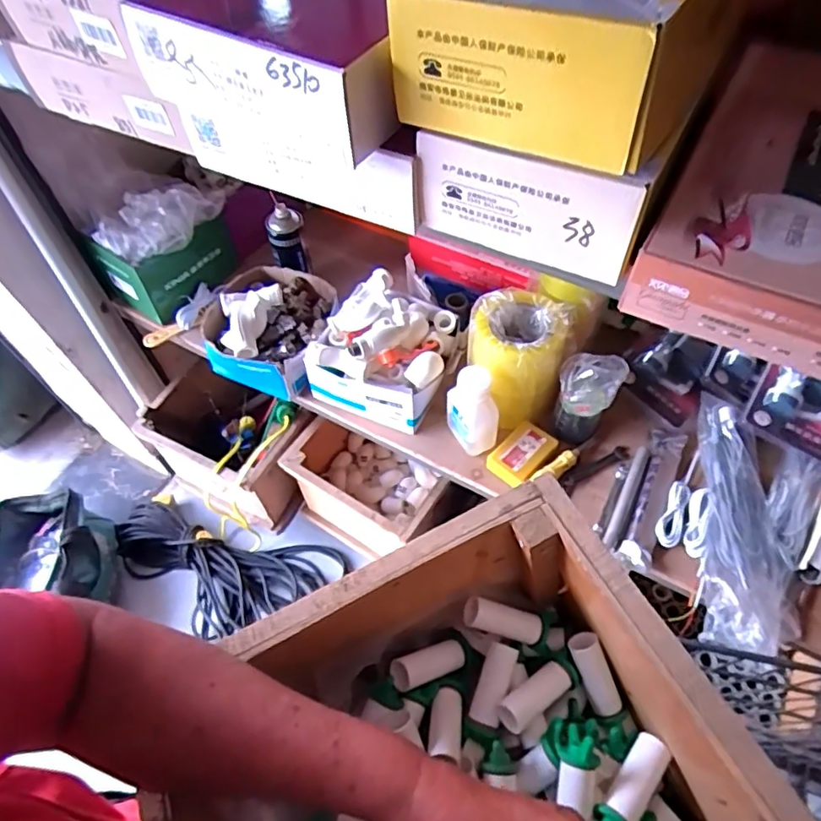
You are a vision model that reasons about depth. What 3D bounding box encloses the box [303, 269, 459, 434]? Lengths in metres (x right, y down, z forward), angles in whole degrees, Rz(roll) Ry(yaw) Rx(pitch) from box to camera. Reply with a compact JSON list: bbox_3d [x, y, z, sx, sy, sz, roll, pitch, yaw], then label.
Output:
[{"bbox_3d":[-0.030,-0.103,0.926,0.206,0.126,0.206,20,60,17],"label":"box"}]

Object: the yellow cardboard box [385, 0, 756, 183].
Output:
[{"bbox_3d":[0.118,-0.275,0.408,0.177,0.086,0.218,24,61,20],"label":"yellow cardboard box"}]

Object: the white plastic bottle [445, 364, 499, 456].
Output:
[{"bbox_3d":[0.090,0.002,0.854,0.048,0.148,0.074,-28,58,-14],"label":"white plastic bottle"}]

